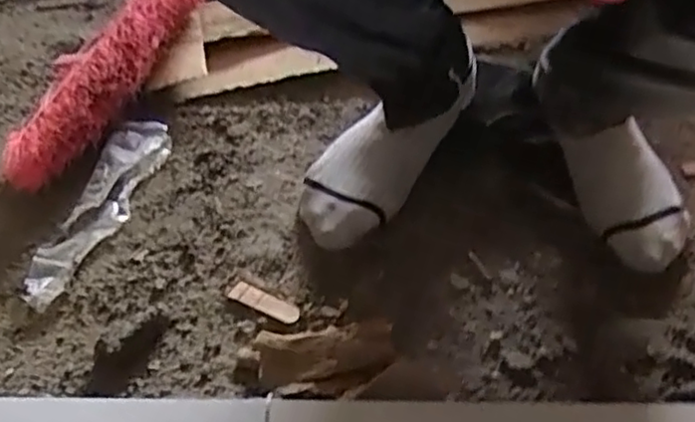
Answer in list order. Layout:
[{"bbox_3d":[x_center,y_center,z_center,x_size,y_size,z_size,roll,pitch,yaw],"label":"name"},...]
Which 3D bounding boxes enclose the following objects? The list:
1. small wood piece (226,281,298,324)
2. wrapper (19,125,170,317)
[{"bbox_3d":[-0.076,0.082,0.620,0.069,0.004,0.020,23,51,21],"label":"small wood piece"},{"bbox_3d":[-0.254,-0.008,0.698,0.063,0.014,0.254,10,47,10],"label":"wrapper"}]

